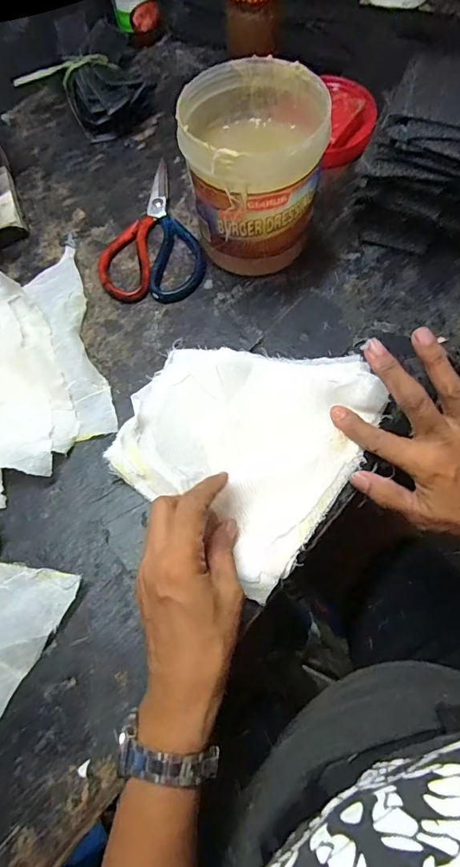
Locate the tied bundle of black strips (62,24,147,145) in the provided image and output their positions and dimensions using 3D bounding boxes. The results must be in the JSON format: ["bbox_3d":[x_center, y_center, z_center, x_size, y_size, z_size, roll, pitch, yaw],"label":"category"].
[{"bbox_3d":[-0.147,-0.405,0.533,0.090,0.050,0.124,-20,69,-5],"label":"tied bundle of black strips"}]

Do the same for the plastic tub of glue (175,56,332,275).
[{"bbox_3d":[0.021,-0.231,0.406,0.114,0.128,0.120,-1,68,2],"label":"plastic tub of glue"}]

